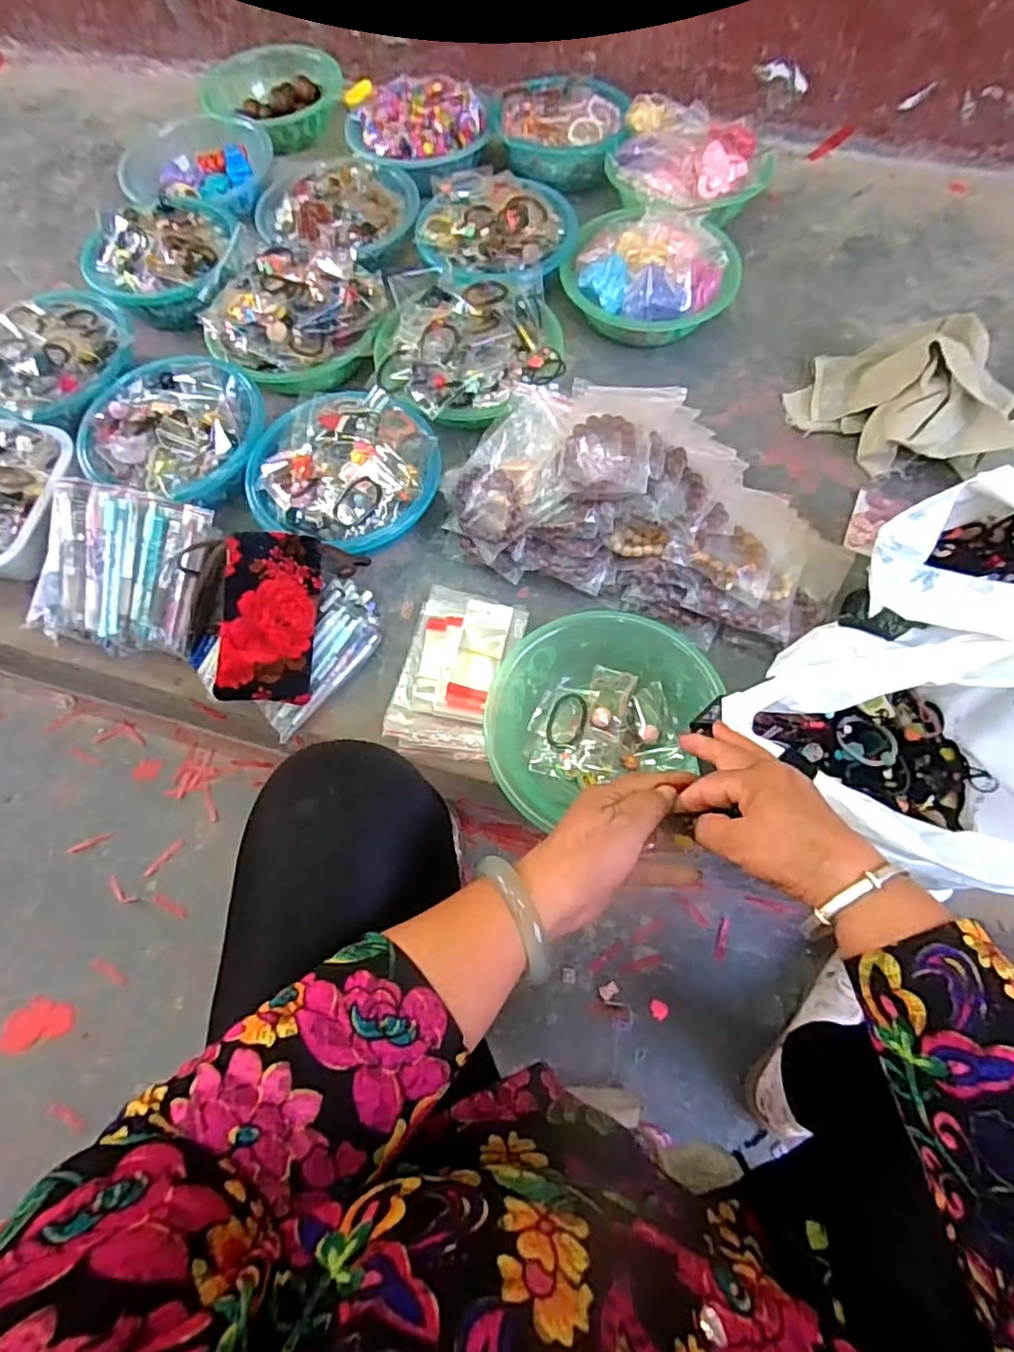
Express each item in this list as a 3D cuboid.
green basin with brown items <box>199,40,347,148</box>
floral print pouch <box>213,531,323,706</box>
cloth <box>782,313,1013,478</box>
[{"bbox_3d":[-0.407,-1.026,1.112,0.208,0.058,0.217,-1,68,2],"label":"green basin with brown items"},{"bbox_3d":[-0.247,-0.061,0.660,0.091,0.020,0.175,5,81,-18],"label":"floral print pouch"},{"bbox_3d":[0.501,-0.350,0.784,0.237,0.108,0.180,40,74,16],"label":"cloth"}]

